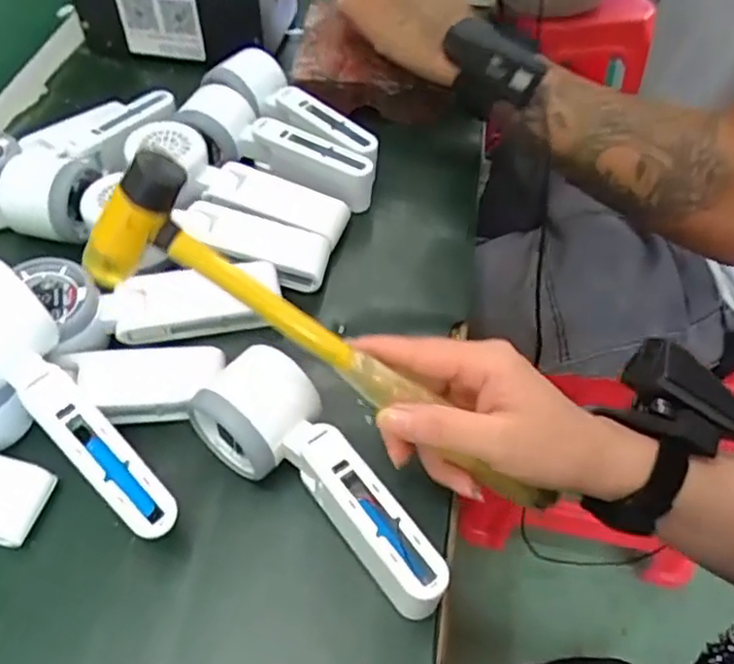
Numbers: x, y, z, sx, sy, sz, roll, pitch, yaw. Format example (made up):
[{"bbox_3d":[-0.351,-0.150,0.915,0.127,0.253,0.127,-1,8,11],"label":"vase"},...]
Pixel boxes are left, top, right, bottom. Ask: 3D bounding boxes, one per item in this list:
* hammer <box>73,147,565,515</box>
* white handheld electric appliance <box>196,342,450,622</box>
[{"bbox_3d":[-0.010,0.016,0.319,0.253,0.058,0.032,35,55,-15],"label":"hammer"},{"bbox_3d":[-0.022,0.073,0.354,0.169,0.054,0.056,33,58,24],"label":"white handheld electric appliance"}]

